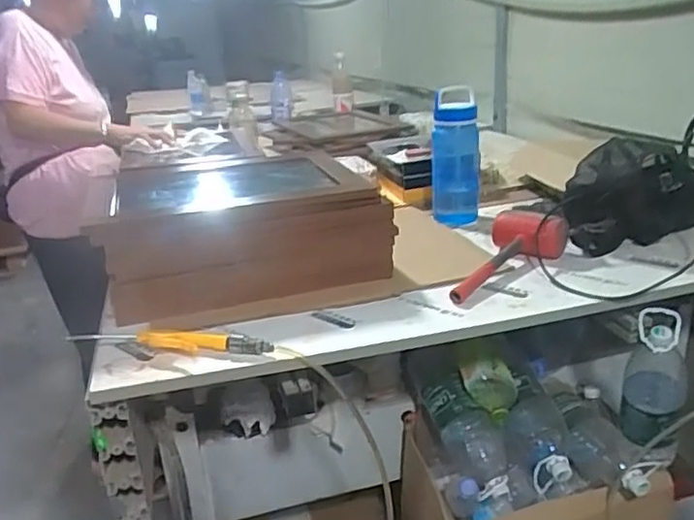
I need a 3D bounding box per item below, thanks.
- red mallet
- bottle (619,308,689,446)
[{"bbox_3d":[0.250,0.000,1.078,0.289,0.067,0.123,-33,34,-27],"label":"red mallet"},{"bbox_3d":[0.535,0.212,1.077,0.101,0.269,0.087,9,24,30],"label":"bottle"}]

